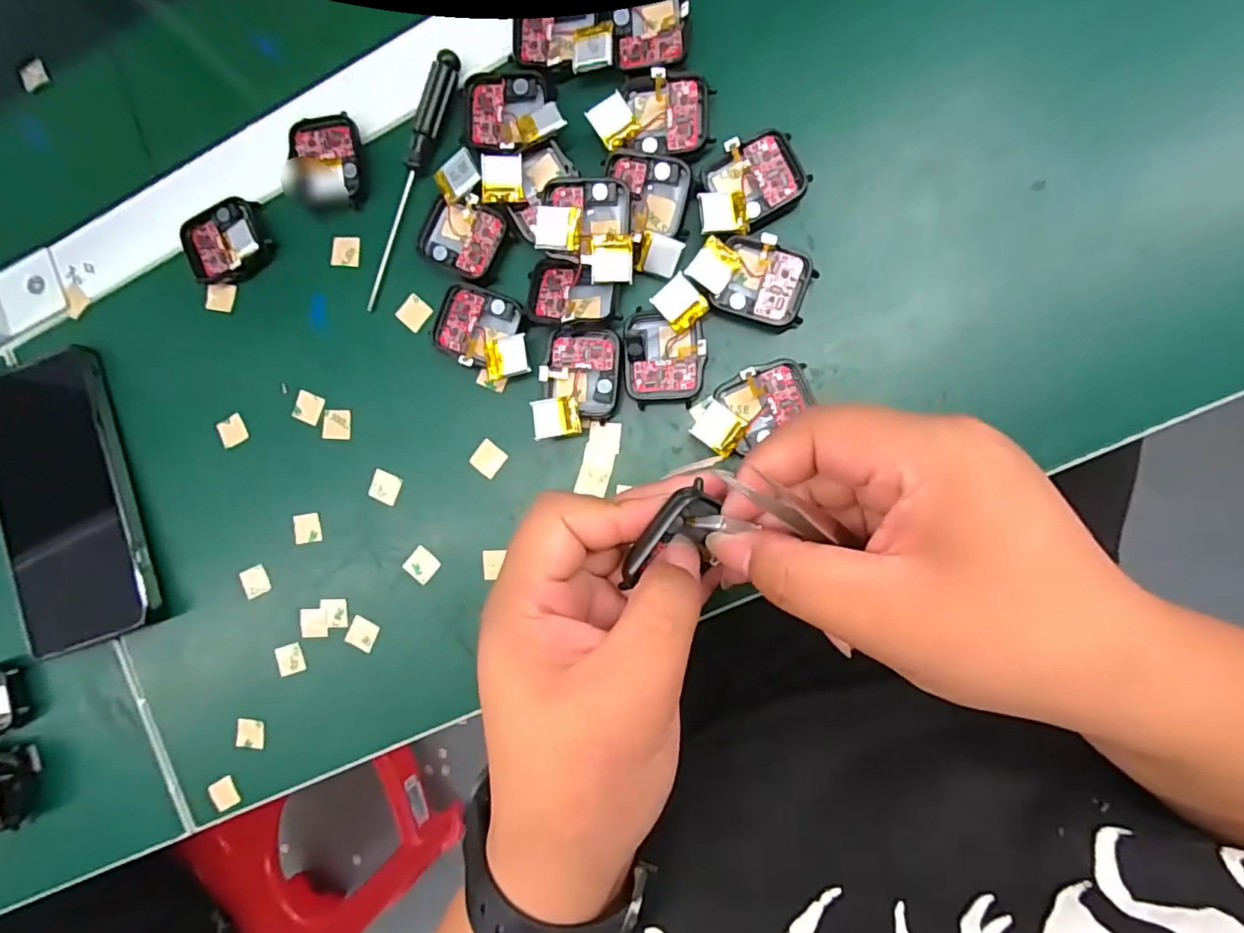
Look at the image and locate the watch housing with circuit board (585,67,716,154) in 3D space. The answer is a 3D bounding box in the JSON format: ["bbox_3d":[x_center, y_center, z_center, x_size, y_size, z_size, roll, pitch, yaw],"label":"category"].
[{"bbox_3d":[0.014,-0.168,0.273,0.055,0.010,0.035,1,91,8],"label":"watch housing with circuit board"}]

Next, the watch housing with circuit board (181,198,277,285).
[{"bbox_3d":[-0.211,-0.120,0.309,0.045,0.010,0.040,-16,89,8],"label":"watch housing with circuit board"}]

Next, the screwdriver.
[{"bbox_3d":[-0.111,-0.146,0.293,0.012,0.010,0.131,24,94,7],"label":"screwdriver"}]

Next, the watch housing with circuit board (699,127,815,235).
[{"bbox_3d":[0.058,-0.131,0.266,0.052,0.011,0.038,-26,88,7],"label":"watch housing with circuit board"}]

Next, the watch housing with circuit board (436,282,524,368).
[{"bbox_3d":[-0.073,-0.070,0.290,0.042,0.011,0.037,18,93,7],"label":"watch housing with circuit board"}]

